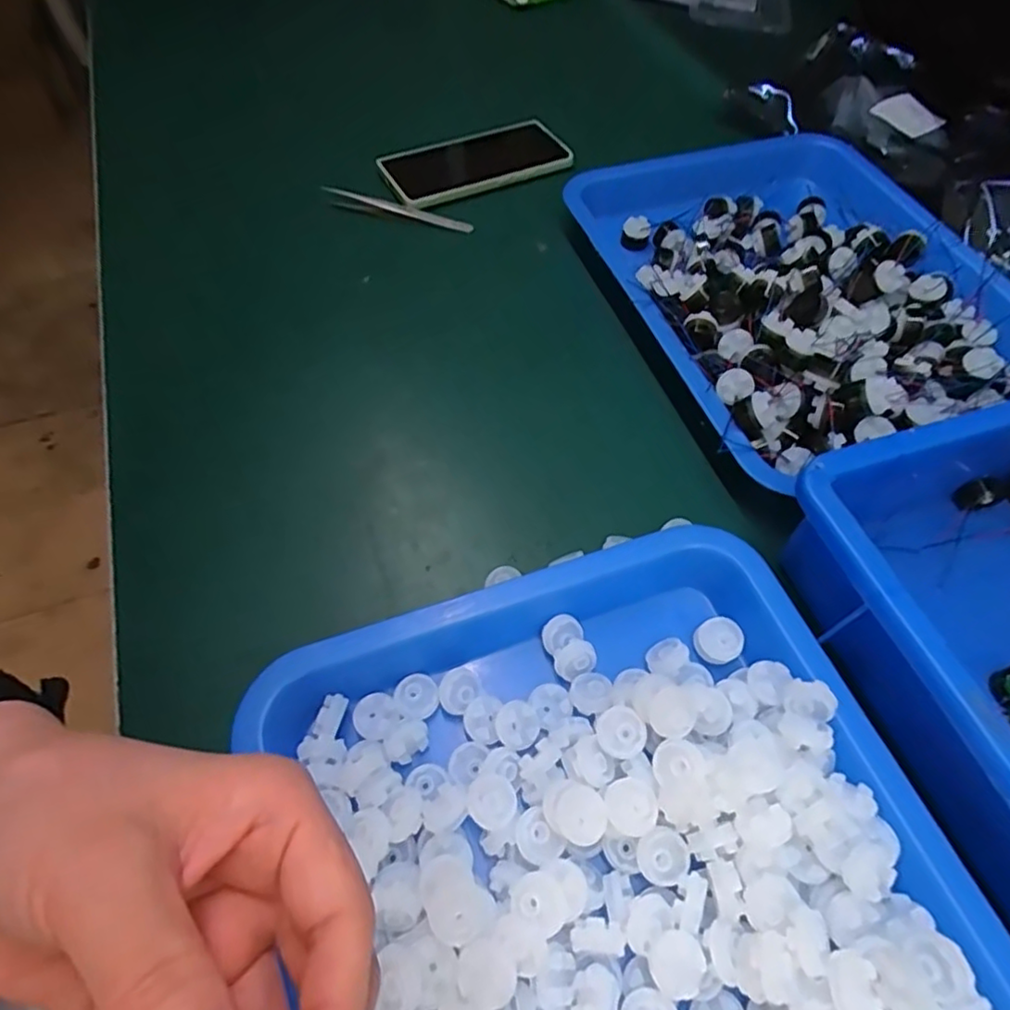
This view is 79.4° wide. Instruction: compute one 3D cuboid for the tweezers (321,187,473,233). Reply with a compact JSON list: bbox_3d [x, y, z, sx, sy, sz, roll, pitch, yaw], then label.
[{"bbox_3d":[-0.082,-0.232,0.479,0.115,0.010,0.018,10,58,-11],"label":"tweezers"}]

